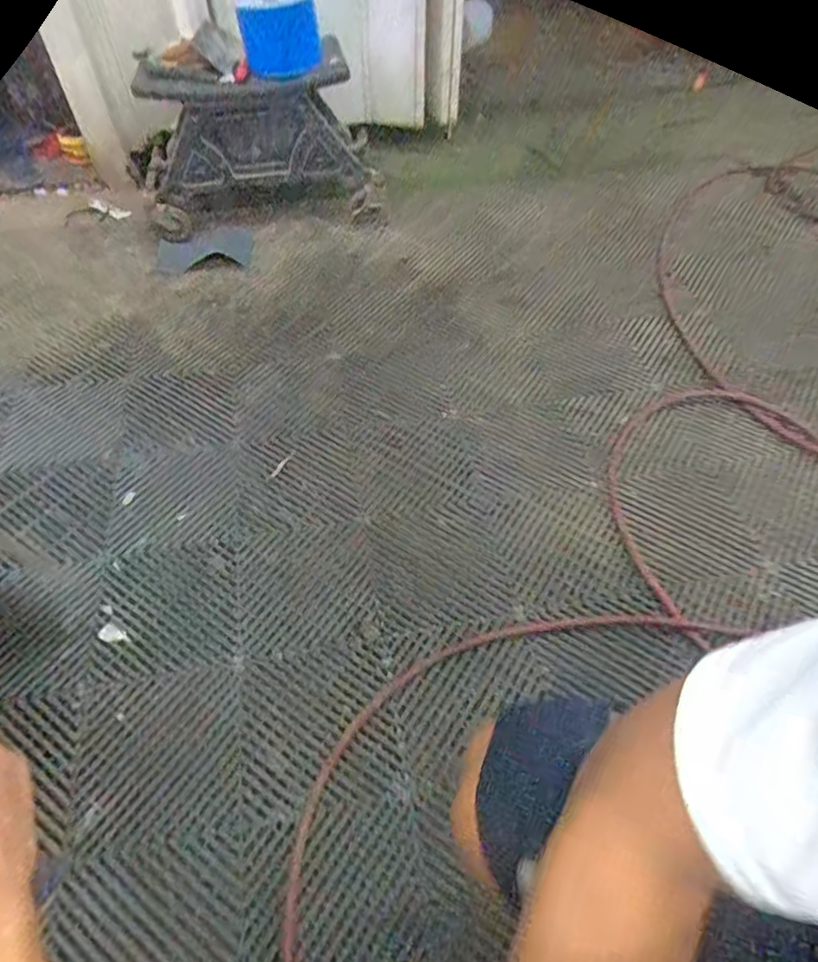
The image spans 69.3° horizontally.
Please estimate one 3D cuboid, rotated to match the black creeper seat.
[{"bbox_3d":[-0.385,-0.871,1.463,0.560,0.327,0.332,-15,54,-12],"label":"black creeper seat"}]

